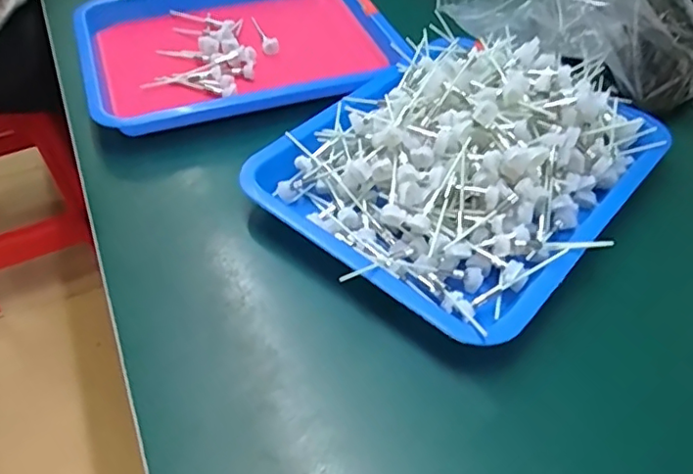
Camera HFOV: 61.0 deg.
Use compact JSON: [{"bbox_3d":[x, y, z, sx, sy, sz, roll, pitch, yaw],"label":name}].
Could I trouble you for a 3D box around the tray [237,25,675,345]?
[{"bbox_3d":[0.096,-0.081,0.498,0.267,0.066,0.319,30,54,24],"label":"tray"}]

